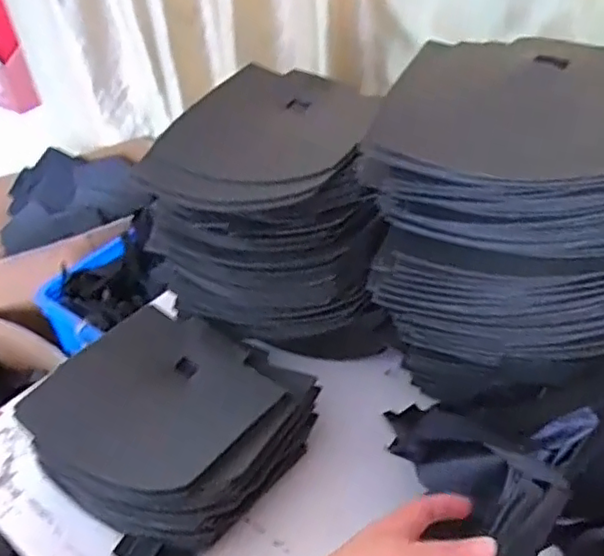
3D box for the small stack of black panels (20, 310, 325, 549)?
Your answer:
[{"bbox_3d":[-0.131,0.145,0.621,0.250,0.078,0.208,21,45,32],"label":"small stack of black panels"}]

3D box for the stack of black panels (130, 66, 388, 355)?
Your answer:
[{"bbox_3d":[-0.026,-0.077,0.706,0.248,0.225,0.228,3,38,13],"label":"stack of black panels"}]

